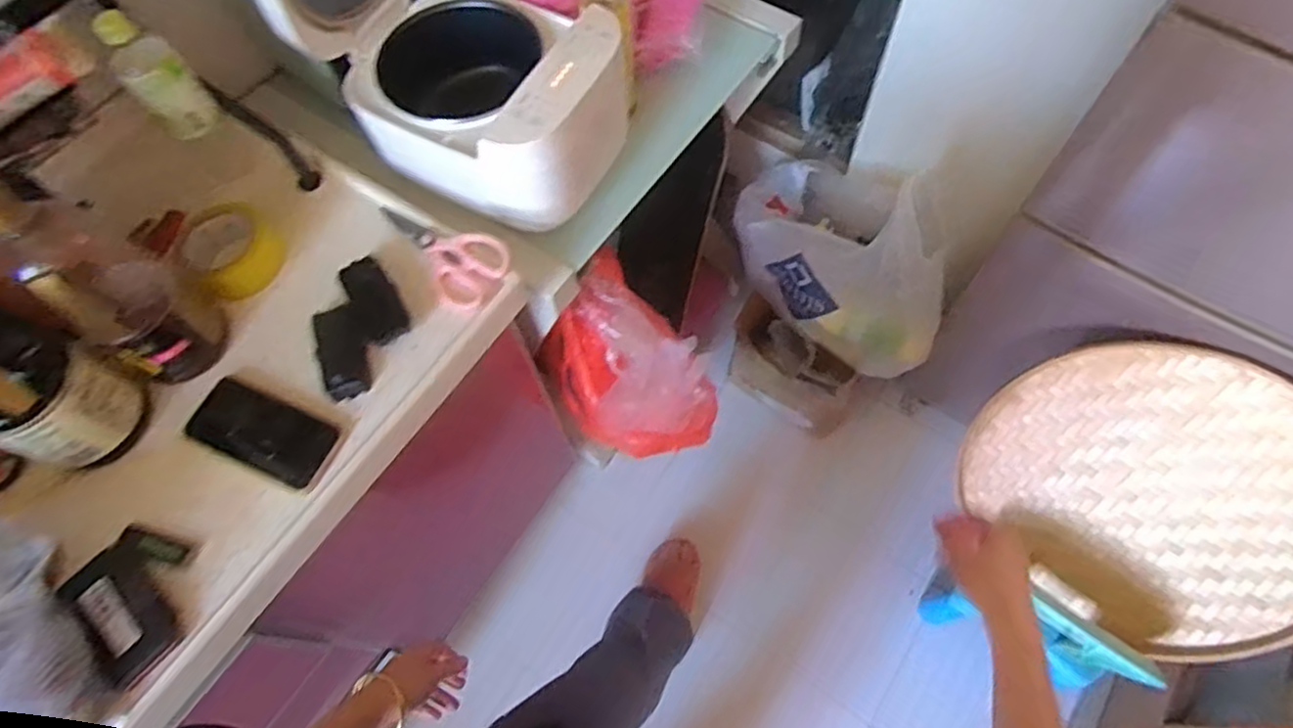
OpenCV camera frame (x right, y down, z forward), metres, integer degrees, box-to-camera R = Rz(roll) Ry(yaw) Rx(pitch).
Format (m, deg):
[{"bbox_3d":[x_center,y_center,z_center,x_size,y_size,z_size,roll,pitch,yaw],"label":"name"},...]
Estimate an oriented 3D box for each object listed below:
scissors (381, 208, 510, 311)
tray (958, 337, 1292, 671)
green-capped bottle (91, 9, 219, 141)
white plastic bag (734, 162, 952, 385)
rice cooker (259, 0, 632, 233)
[{"bbox_3d":[-0.240,-0.139,0.802,0.172,0.029,0.085,37,71,16],"label":"scissors"},{"bbox_3d":[0.739,0.195,1.027,0.477,0.432,0.025,33,31,23],"label":"tray"},{"bbox_3d":[-0.531,-0.311,0.758,0.065,0.142,0.059,-39,71,-16],"label":"green-capped bottle"},{"bbox_3d":[0.352,-0.212,1.264,0.222,0.306,0.448,-33,69,-14],"label":"white plastic bag"},{"bbox_3d":[-0.205,-0.376,0.767,0.299,0.367,0.248,28,68,12],"label":"rice cooker"}]

